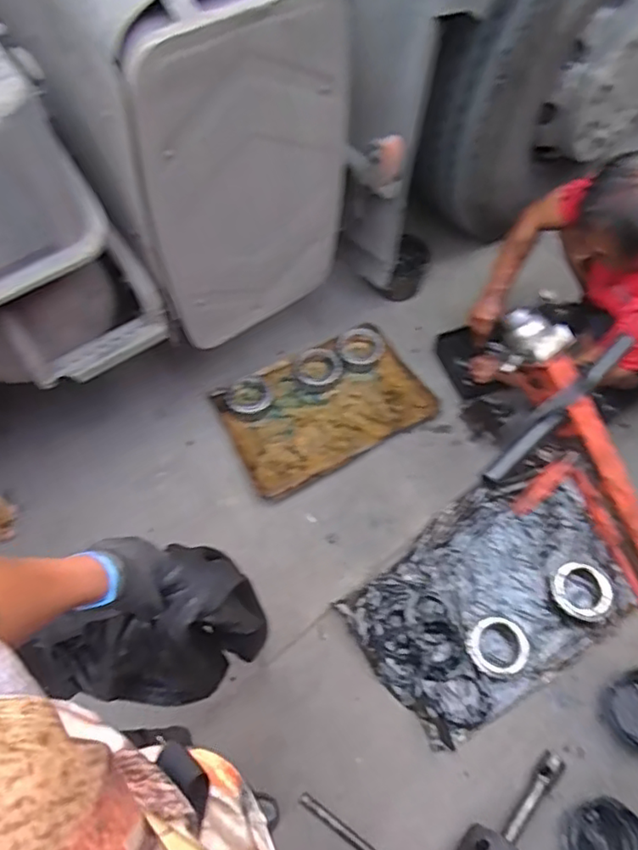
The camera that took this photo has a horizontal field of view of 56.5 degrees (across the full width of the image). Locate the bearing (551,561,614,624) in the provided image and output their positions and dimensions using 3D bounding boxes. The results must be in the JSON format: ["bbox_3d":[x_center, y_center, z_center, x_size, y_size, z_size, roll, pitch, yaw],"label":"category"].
[{"bbox_3d":[0.630,0.394,1.416,0.136,0.026,0.136,0,61,0],"label":"bearing"}]

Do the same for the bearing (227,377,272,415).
[{"bbox_3d":[-0.200,-0.082,1.693,0.125,0.024,0.116,0,61,0],"label":"bearing"}]

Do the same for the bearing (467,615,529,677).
[{"bbox_3d":[0.410,0.505,1.356,0.134,0.024,0.128,0,61,0],"label":"bearing"}]

